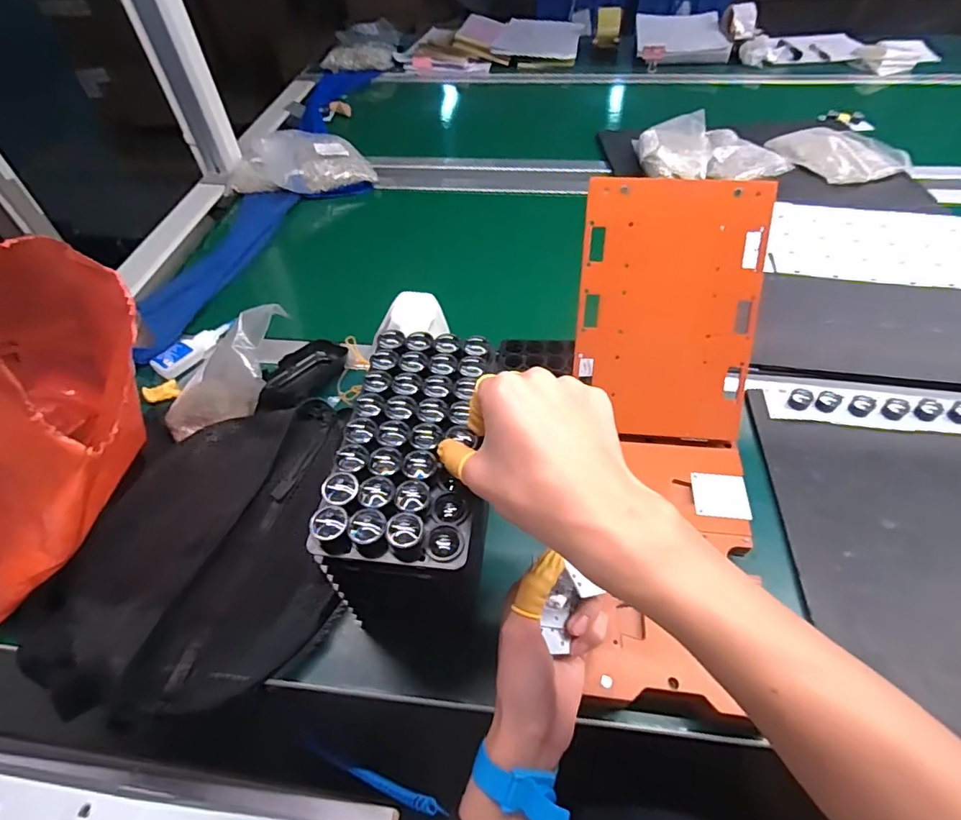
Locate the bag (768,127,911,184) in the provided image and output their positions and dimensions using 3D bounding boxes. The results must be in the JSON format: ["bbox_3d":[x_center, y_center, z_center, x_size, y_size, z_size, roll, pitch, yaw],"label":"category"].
[{"bbox_3d":[0.623,-0.447,0.873,0.183,0.031,0.158,-13,52,-7],"label":"bag"}]

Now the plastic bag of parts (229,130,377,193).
[{"bbox_3d":[-0.339,-0.462,0.926,0.253,0.051,0.189,-16,52,-10],"label":"plastic bag of parts"}]

